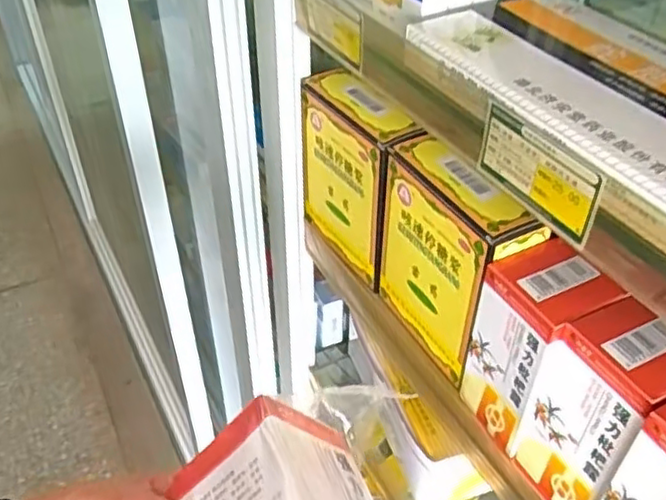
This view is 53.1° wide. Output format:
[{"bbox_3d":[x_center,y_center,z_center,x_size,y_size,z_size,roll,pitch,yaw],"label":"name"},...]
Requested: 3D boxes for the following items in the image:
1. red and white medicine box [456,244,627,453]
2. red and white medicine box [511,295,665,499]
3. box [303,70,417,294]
[{"bbox_3d":[0.125,0.059,0.412,0.064,0.117,0.059,-19,45,-21],"label":"red and white medicine box"},{"bbox_3d":[0.153,0.093,0.375,0.063,0.119,0.059,-20,45,-21],"label":"red and white medicine box"},{"bbox_3d":[0.017,-0.056,0.532,0.044,0.141,0.108,-20,46,-21],"label":"box"}]

